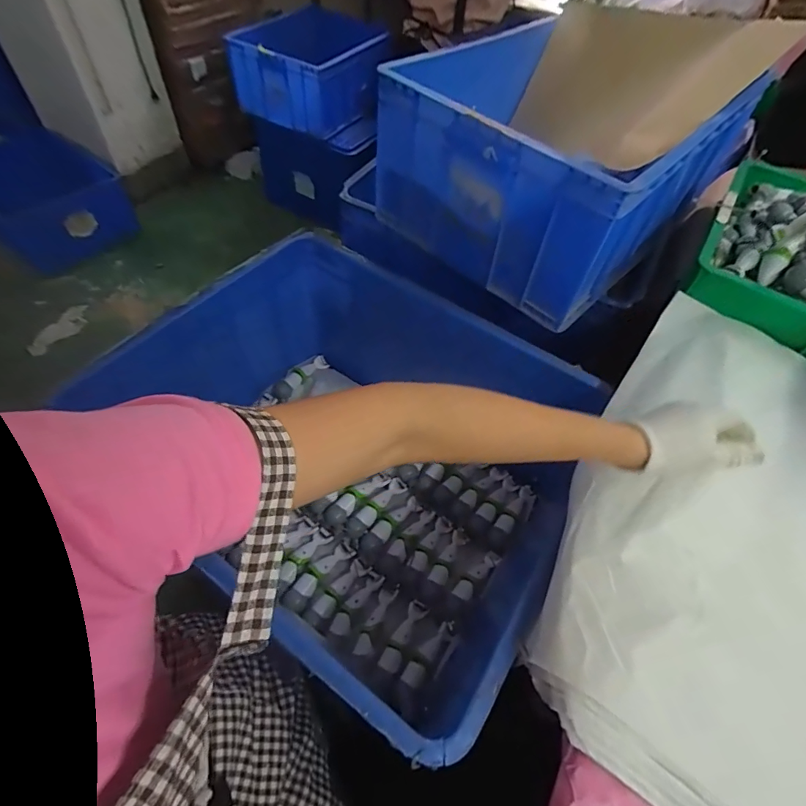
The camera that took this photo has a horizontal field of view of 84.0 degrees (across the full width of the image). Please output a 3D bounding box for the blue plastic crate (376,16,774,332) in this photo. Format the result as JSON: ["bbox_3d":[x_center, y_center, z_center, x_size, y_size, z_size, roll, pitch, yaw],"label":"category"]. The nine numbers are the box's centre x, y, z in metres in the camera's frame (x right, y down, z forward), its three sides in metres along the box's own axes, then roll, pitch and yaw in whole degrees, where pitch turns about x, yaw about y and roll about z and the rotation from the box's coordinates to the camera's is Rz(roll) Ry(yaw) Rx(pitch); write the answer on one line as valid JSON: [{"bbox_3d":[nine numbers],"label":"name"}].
[{"bbox_3d":[0.256,-0.433,0.759,0.437,0.215,0.502,41,61,21],"label":"blue plastic crate"}]

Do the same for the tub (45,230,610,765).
[{"bbox_3d":[-0.074,0.075,0.690,0.604,0.303,0.552,32,59,17],"label":"tub"}]

